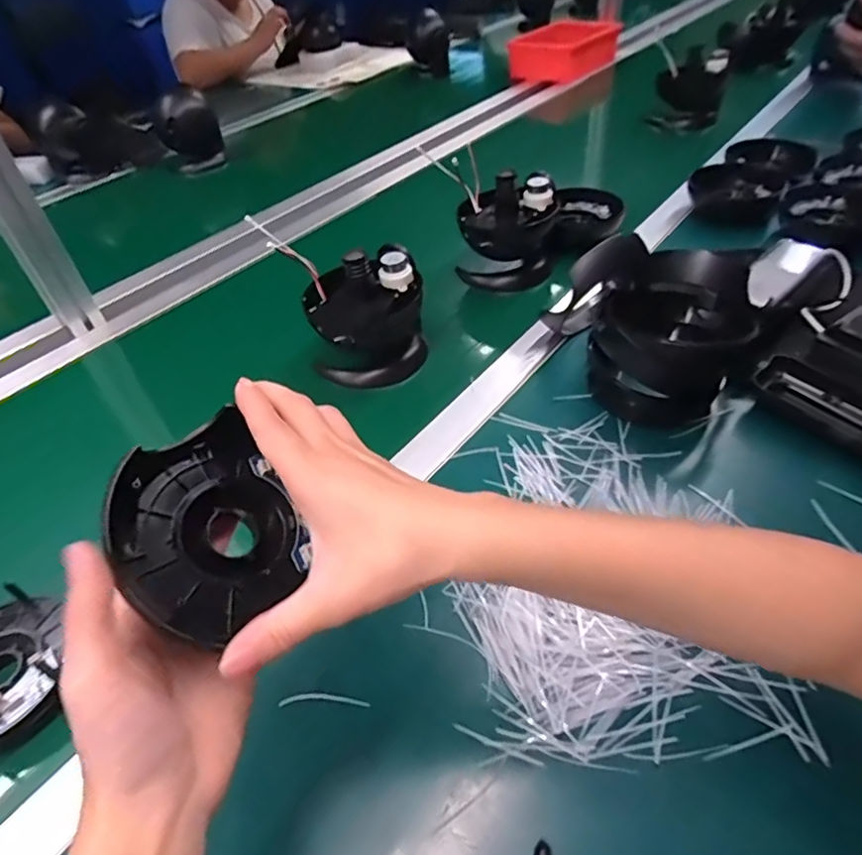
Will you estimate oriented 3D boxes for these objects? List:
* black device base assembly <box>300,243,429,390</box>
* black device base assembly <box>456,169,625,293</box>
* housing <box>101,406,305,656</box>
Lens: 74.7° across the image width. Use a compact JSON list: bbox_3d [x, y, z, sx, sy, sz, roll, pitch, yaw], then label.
[{"bbox_3d":[-0.065,-0.116,0.568,0.113,0.118,0.090,-9,44,-3],"label":"black device base assembly"},{"bbox_3d":[0.137,-0.264,0.700,0.225,0.120,0.094,-28,48,-20],"label":"black device base assembly"},{"bbox_3d":[-0.106,0.048,0.272,0.091,0.015,0.083,15,56,-23],"label":"housing"}]

